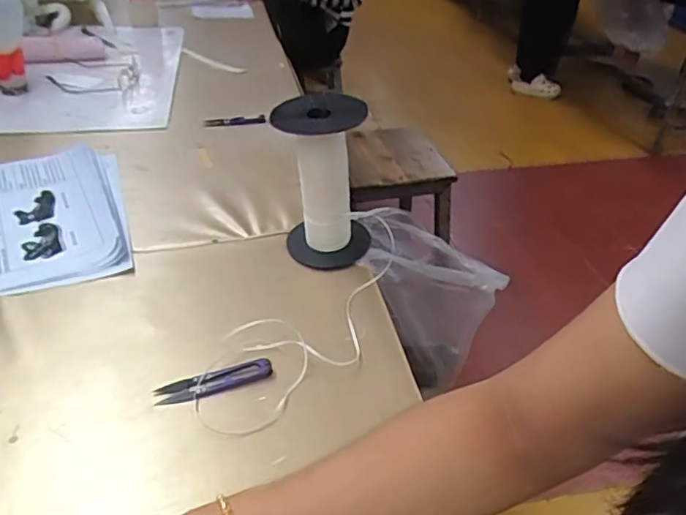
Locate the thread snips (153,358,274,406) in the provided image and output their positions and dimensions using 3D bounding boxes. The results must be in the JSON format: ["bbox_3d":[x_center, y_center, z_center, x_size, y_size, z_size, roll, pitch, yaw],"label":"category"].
[{"bbox_3d":[-0.113,0.108,0.518,0.099,0.009,0.025,-12,39,-20],"label":"thread snips"}]

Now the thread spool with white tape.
[{"bbox_3d":[-0.021,-0.079,0.640,0.106,0.175,0.086,3,37,0],"label":"thread spool with white tape"}]

